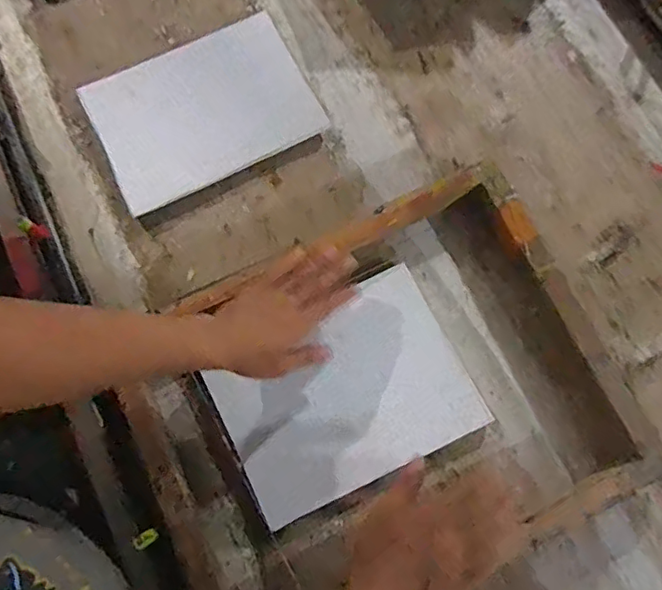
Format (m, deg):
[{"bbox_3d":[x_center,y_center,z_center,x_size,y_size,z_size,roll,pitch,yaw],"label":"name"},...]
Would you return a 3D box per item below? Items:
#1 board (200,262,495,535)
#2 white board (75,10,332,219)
[{"bbox_3d":[0.015,0.112,0.646,0.268,0.017,0.195,-26,79,-5],"label":"board"},{"bbox_3d":[-0.166,-0.244,0.744,0.272,0.018,0.199,-27,79,-5],"label":"white board"}]

